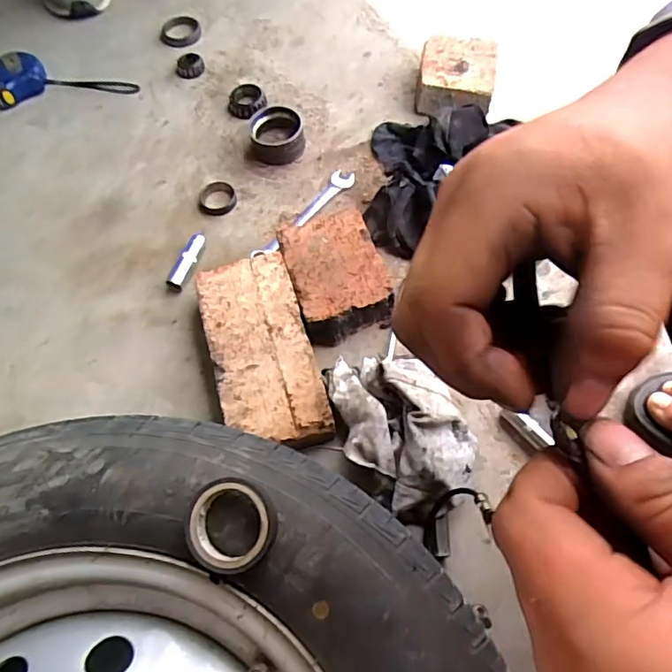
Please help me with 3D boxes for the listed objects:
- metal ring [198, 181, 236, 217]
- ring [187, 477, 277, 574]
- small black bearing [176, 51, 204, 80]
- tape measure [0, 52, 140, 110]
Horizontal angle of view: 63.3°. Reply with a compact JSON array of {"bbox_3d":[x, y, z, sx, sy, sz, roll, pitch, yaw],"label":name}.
[{"bbox_3d":[-0.163,-0.187,0.748,0.051,0.011,0.057,-11,63,-3],"label":"metal ring"},{"bbox_3d":[-0.069,0.127,0.360,0.056,0.024,0.055,-1,63,2],"label":"ring"},{"bbox_3d":[-0.235,-0.434,0.873,0.043,0.018,0.052,-11,63,-3],"label":"small black bearing"},{"bbox_3d":[-0.430,-0.406,0.858,0.233,0.035,0.086,3,63,4],"label":"tape measure"}]

